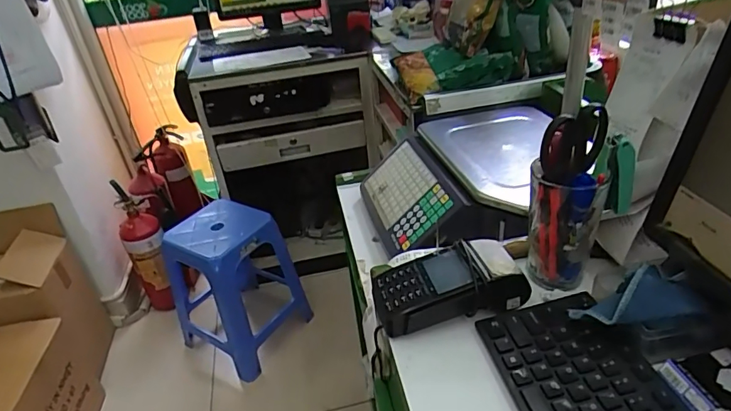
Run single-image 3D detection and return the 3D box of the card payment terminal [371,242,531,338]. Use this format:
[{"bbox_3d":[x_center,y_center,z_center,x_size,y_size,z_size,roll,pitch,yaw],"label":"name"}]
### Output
[{"bbox_3d":[0.087,0.081,0.522,0.156,0.044,0.084,-9,32,-3],"label":"card payment terminal"}]

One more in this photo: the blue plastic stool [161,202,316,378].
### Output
[{"bbox_3d":[-0.422,0.245,1.565,0.378,0.424,0.363,16,39,31],"label":"blue plastic stool"}]

